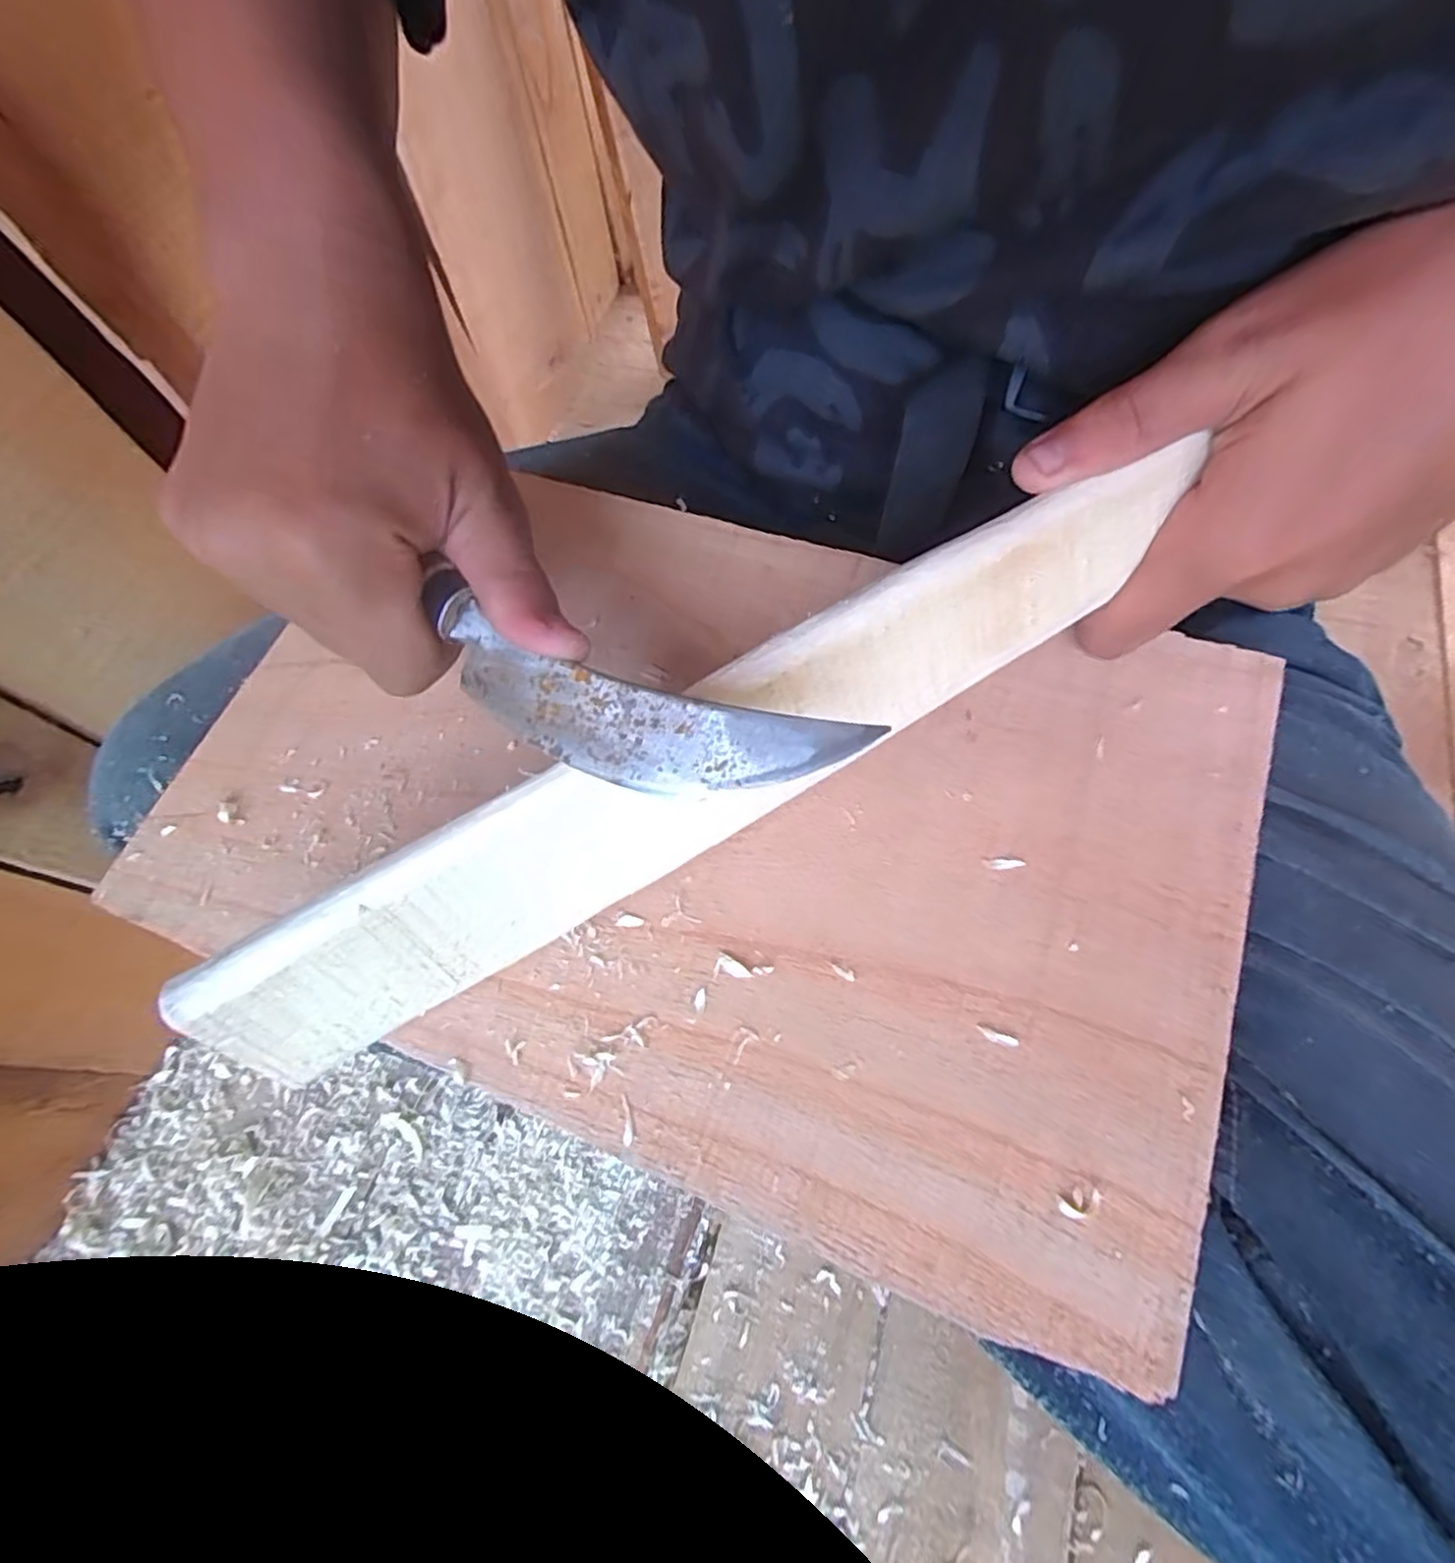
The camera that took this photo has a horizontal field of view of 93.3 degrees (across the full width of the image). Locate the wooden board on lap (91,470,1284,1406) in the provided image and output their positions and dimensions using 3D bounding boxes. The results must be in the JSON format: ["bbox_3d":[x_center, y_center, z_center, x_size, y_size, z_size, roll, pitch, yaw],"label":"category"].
[{"bbox_3d":[-0.015,0.000,0.216,0.316,0.016,0.199,20,69,12],"label":"wooden board on lap"}]

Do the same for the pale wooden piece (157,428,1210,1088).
[{"bbox_3d":[-0.003,-0.004,0.181,0.273,0.046,0.009,-29,41,-4],"label":"pale wooden piece"}]

